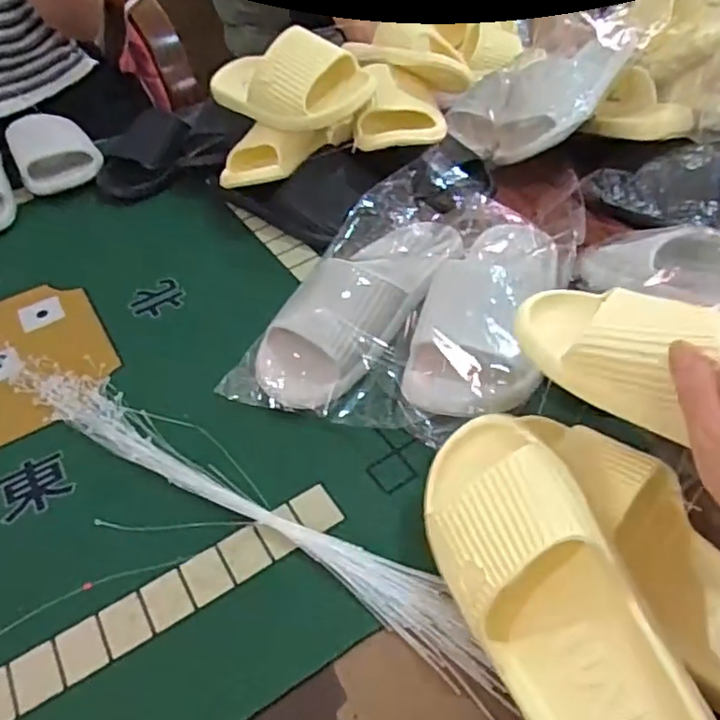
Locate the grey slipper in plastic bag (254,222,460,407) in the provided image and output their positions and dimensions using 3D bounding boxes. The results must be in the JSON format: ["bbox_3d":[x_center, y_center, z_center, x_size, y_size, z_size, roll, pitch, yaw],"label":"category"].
[{"bbox_3d":[0.003,-0.067,0.610,0.116,0.057,0.262,22,51,25],"label":"grey slipper in plastic bag"}]

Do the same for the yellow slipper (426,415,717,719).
[{"bbox_3d":[0.110,0.139,0.362,0.092,0.078,0.248,-36,57,16],"label":"yellow slipper"}]

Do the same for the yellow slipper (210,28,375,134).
[{"bbox_3d":[-0.086,-0.325,0.719,0.106,0.075,0.214,-31,50,-24],"label":"yellow slipper"}]

